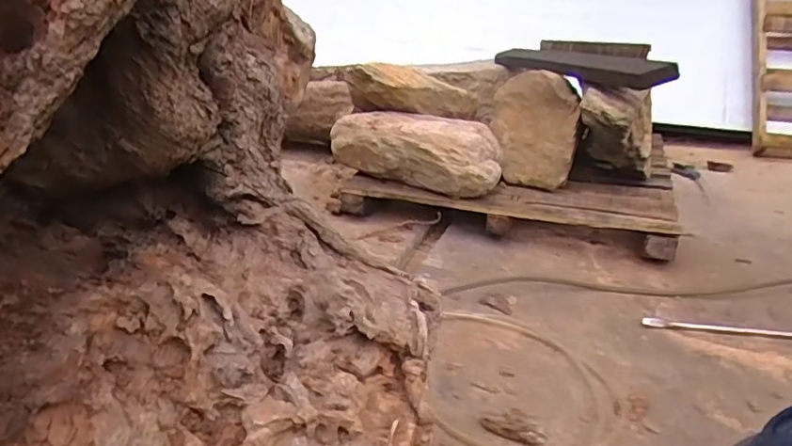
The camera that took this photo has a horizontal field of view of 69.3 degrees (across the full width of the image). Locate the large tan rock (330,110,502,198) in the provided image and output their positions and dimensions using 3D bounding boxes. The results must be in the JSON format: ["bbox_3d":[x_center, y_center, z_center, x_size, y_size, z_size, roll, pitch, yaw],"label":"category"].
[{"bbox_3d":[0.052,-0.225,1.733,0.540,0.170,0.214,11,25,25],"label":"large tan rock"}]

